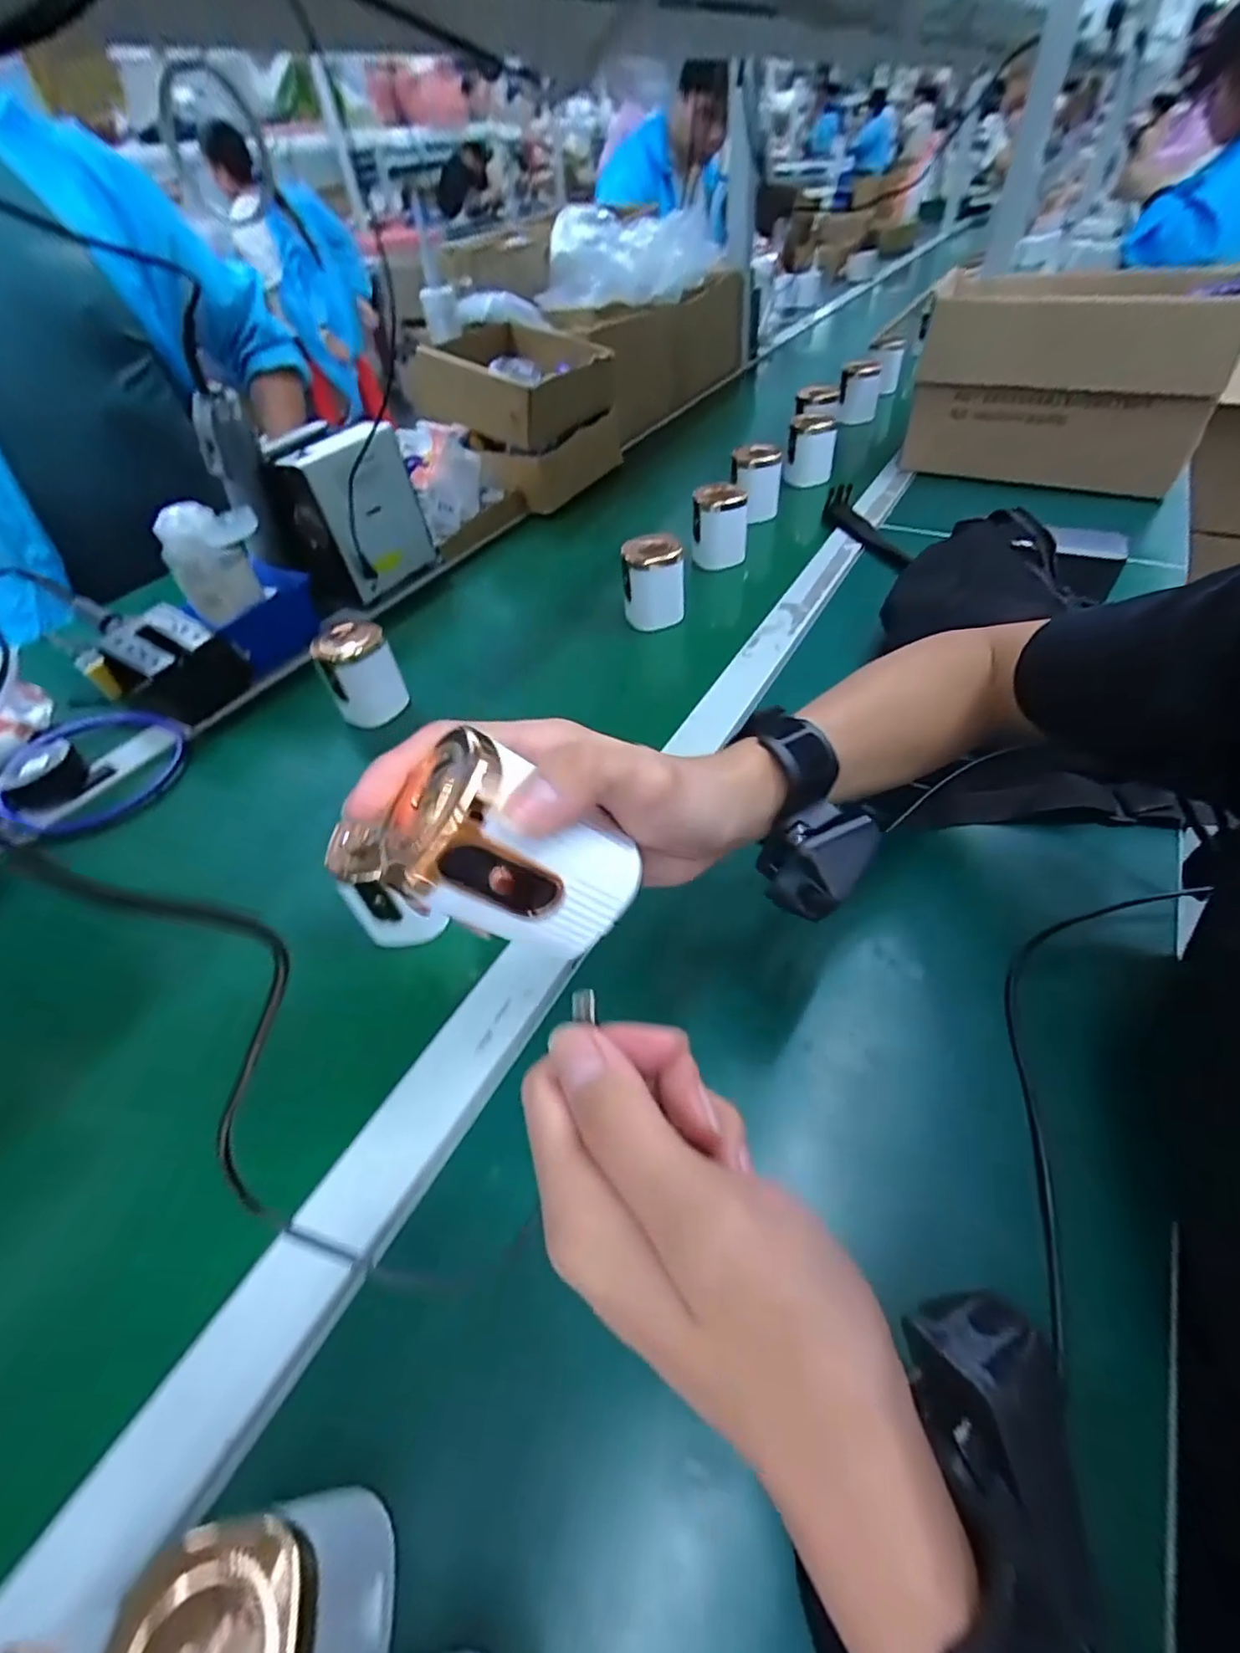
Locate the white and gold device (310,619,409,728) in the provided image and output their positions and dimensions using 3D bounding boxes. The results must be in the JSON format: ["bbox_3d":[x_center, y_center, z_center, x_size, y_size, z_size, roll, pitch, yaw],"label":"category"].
[{"bbox_3d":[-0.229,-0.136,0.552,0.063,0.076,0.048,-24,50,-16],"label":"white and gold device"}]

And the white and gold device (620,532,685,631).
[{"bbox_3d":[0.034,-0.239,0.606,0.061,0.075,0.050,-2,47,4],"label":"white and gold device"}]

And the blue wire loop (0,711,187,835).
[{"bbox_3d":[-0.454,-0.048,0.531,0.124,0.023,0.138,7,53,-2],"label":"blue wire loop"}]

